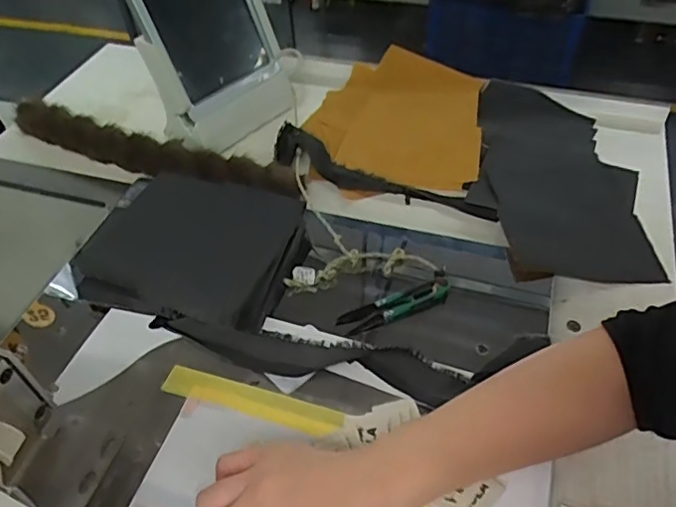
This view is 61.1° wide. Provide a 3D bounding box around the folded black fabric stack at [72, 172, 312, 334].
[{"bbox_3d":[-0.142,-0.006,0.547,0.194,0.038,0.151,10,48,12],"label":"folded black fabric stack"}]

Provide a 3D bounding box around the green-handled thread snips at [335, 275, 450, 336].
[{"bbox_3d":[0.052,0.047,0.510,0.103,0.008,0.030,-19,49,-15],"label":"green-handled thread snips"}]

